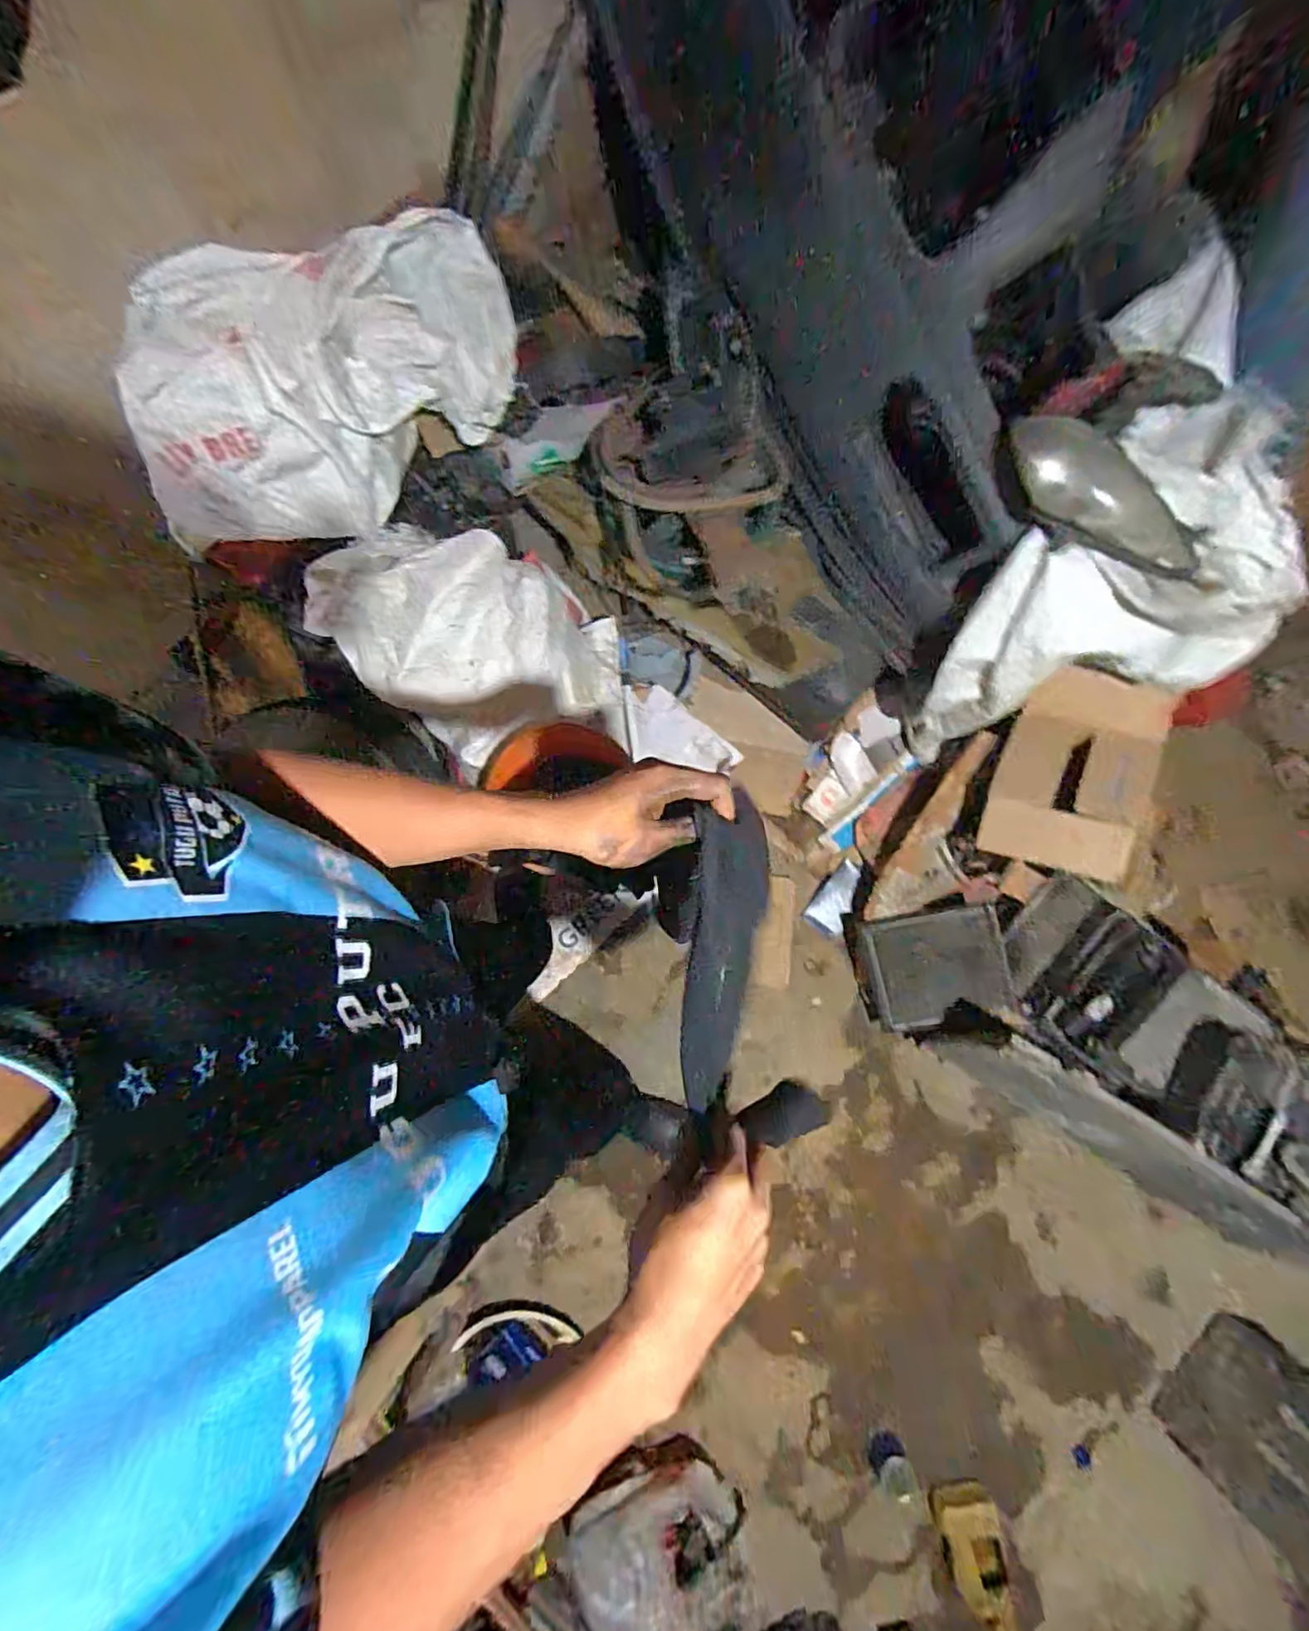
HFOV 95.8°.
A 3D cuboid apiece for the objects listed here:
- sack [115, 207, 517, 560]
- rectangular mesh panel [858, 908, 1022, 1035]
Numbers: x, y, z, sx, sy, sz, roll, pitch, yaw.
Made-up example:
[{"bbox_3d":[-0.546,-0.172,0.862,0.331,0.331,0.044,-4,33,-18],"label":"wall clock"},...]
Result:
[{"bbox_3d":[-0.549,-0.692,0.979,0.624,0.286,0.313,-11,78,-1],"label":"sack"},{"bbox_3d":[0.637,0.350,1.344,0.287,0.045,0.251,-15,82,24],"label":"rectangular mesh panel"}]

